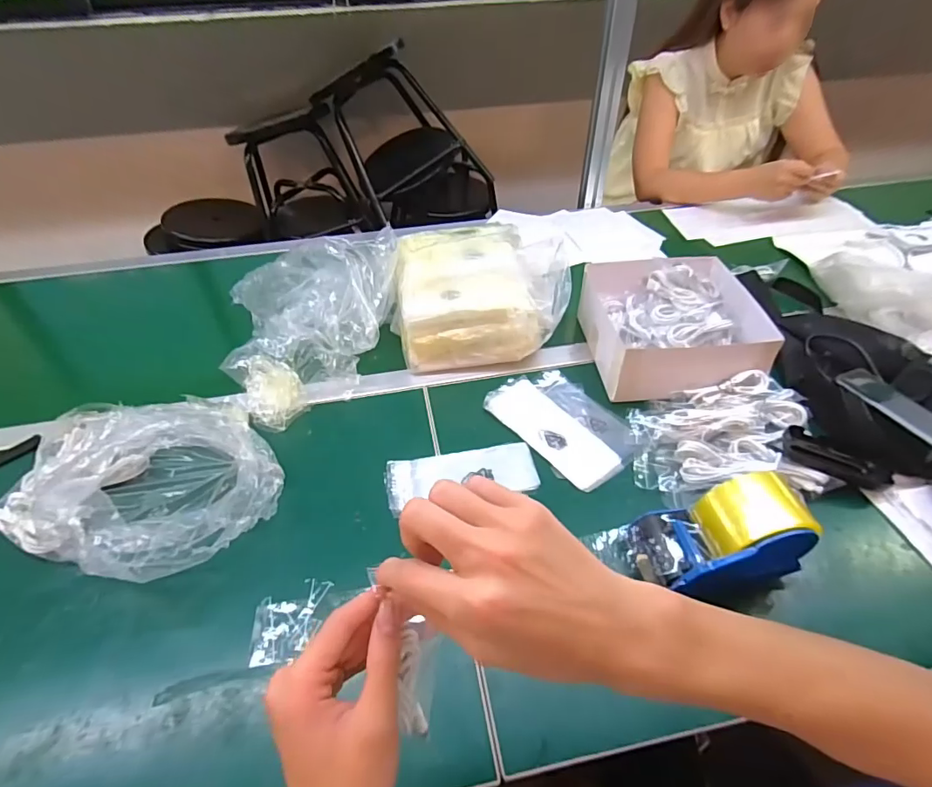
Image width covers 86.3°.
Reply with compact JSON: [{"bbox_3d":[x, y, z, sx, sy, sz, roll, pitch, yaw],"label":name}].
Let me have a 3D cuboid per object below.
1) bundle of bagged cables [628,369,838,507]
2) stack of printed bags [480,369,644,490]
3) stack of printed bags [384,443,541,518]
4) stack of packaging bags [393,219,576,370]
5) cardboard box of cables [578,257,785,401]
[{"bbox_3d":[0.301,0.050,0.587,0.213,0.041,0.158,-2,45,-1],"label":"bundle of bagged cables"},{"bbox_3d":[0.126,0.034,0.636,0.126,0.008,0.188,-27,50,-24],"label":"stack of printed bags"},{"bbox_3d":[-0.005,0.094,0.586,0.175,0.009,0.070,-8,45,-6],"label":"stack of printed bags"},{"bbox_3d":[0.020,-0.156,0.745,0.233,0.124,0.220,-4,45,-2],"label":"stack of packaging bags"},{"bbox_3d":[0.286,-0.095,0.705,0.210,0.096,0.223,-5,45,-3],"label":"cardboard box of cables"}]

